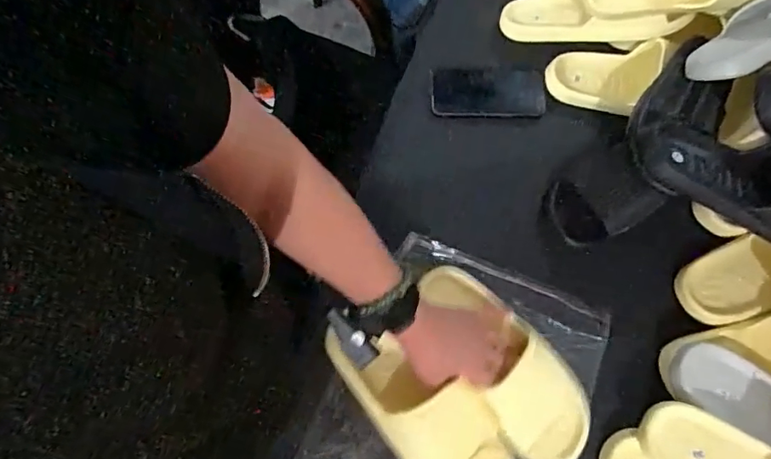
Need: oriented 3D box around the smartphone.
[{"bbox_3d":[0.152,-0.206,0.749,0.166,0.010,0.093,1,63,4],"label":"smartphone"}]

